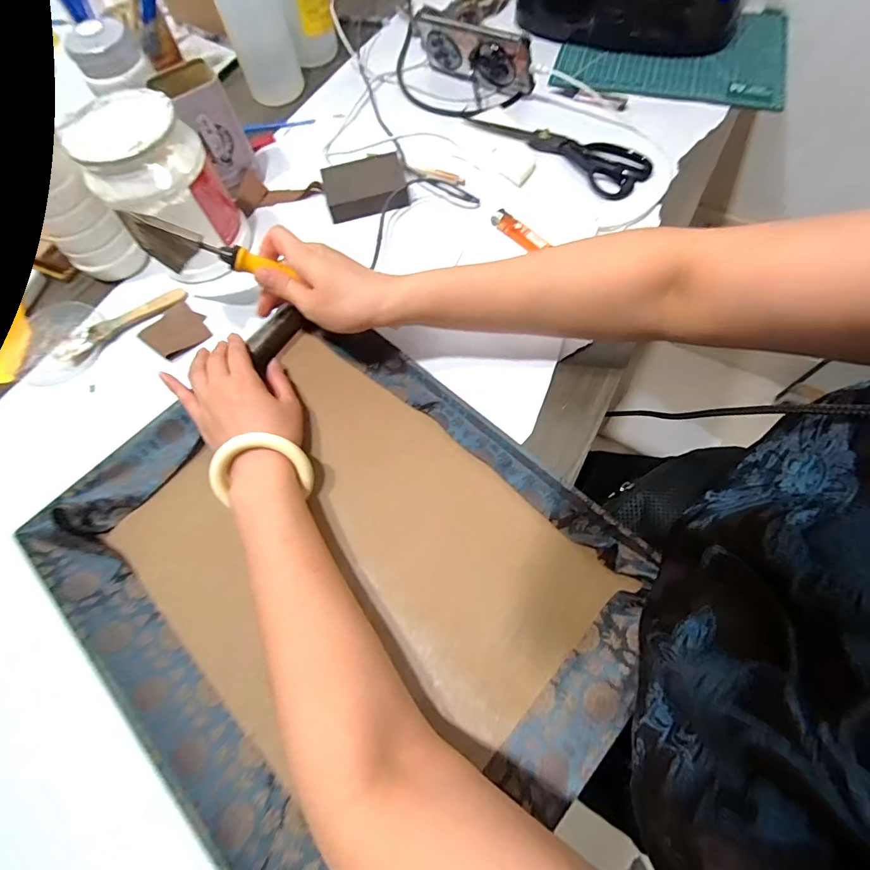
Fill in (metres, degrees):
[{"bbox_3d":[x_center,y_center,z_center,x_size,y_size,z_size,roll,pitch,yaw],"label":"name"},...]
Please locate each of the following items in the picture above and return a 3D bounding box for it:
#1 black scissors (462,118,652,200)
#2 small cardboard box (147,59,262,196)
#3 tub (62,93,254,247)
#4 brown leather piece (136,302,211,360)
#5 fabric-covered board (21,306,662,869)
[{"bbox_3d":[0.150,-0.358,0.527,0.229,0.015,0.075,30,73,15],"label":"black scissors"},{"bbox_3d":[-0.263,-0.358,0.501,0.064,0.110,0.070,-41,71,-12],"label":"small cardboard box"},{"bbox_3d":[-0.273,-0.250,0.435,0.106,0.151,0.101,-2,68,4],"label":"tub"},{"bbox_3d":[-0.279,-0.113,0.457,0.061,0.005,0.060,32,74,16],"label":"brown leather piece"},{"bbox_3d":[-0.079,0.106,0.347,0.427,0.034,0.348,39,75,17],"label":"fabric-covered board"}]

